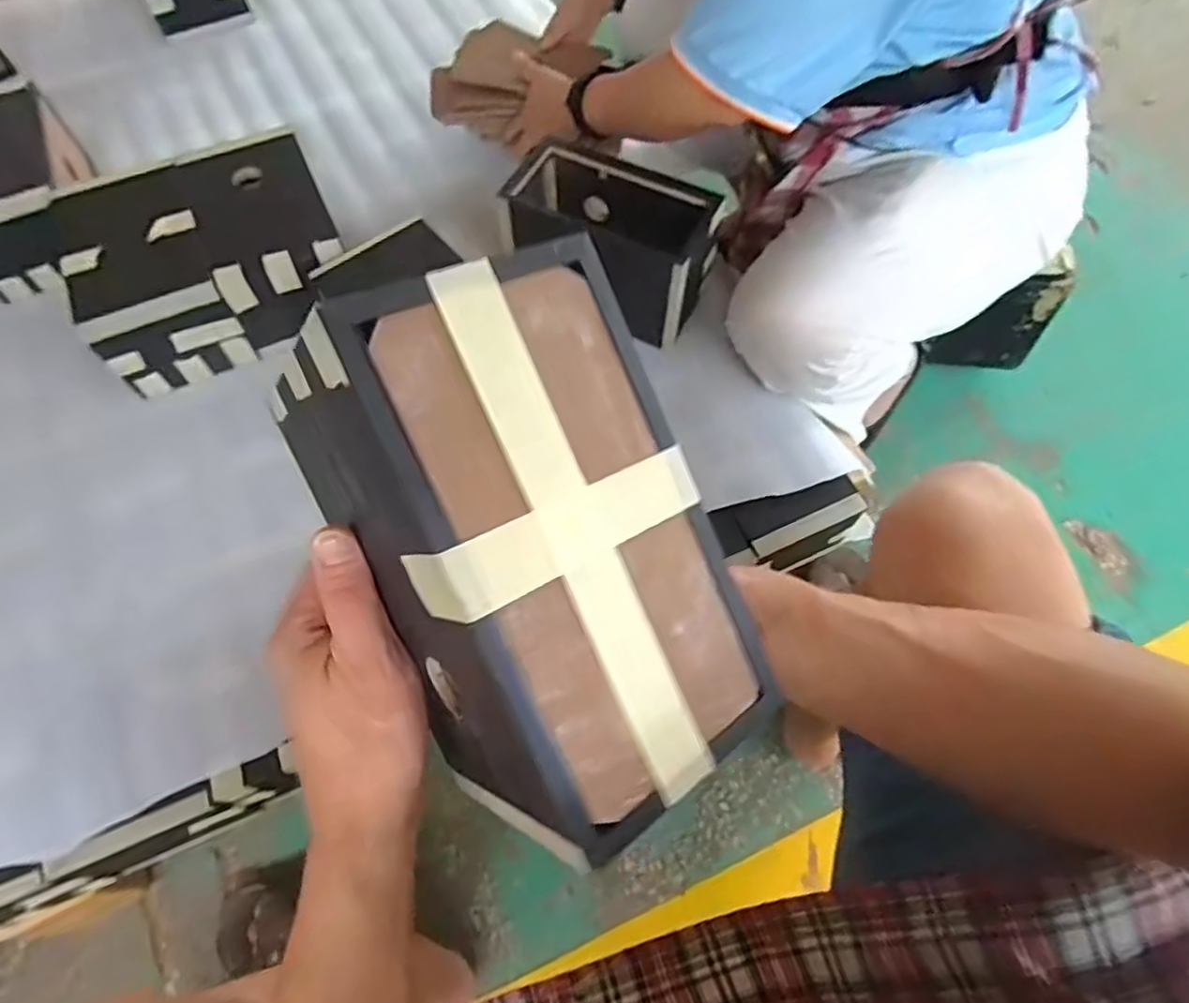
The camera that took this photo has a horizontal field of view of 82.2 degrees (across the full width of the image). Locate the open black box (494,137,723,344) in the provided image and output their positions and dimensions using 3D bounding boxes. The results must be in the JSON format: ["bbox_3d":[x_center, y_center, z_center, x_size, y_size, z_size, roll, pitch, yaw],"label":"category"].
[{"bbox_3d":[0.010,-0.299,0.766,0.221,0.110,0.140,27,68,13],"label":"open black box"}]

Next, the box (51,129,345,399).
[{"bbox_3d":[-0.425,-0.274,0.761,0.267,0.092,0.215,-23,66,-10],"label":"box"}]

